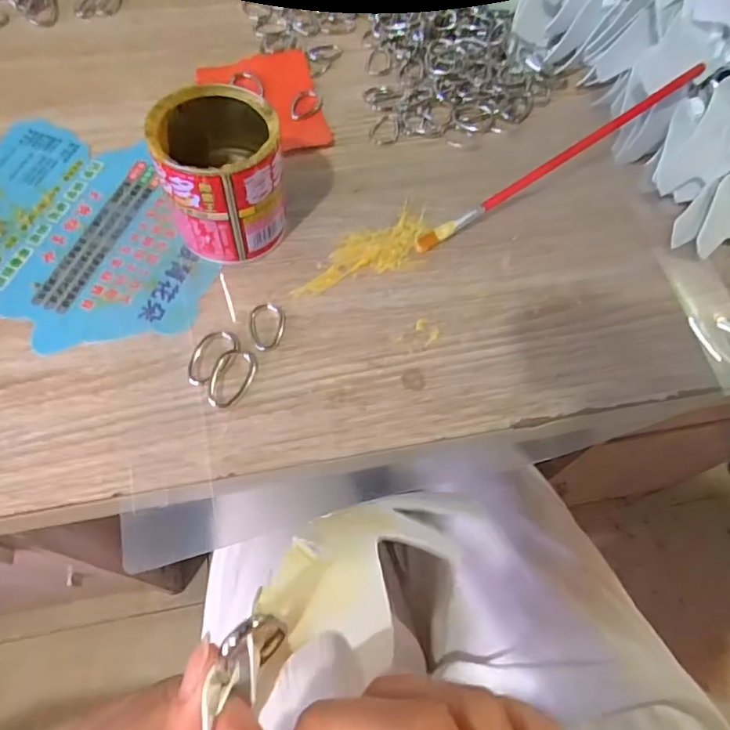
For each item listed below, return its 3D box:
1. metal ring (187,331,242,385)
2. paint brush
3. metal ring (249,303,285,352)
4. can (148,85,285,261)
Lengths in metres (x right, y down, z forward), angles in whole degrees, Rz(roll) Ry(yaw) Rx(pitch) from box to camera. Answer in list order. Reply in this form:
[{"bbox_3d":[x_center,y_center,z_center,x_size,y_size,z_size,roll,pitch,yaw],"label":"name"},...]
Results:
[{"bbox_3d":[-0.080,-0.004,0.284,0.020,0.005,0.034,28,65,11],"label":"metal ring"},{"bbox_3d":[0.114,-0.122,0.322,0.192,0.008,0.009,-32,68,2],"label":"paint brush"},{"bbox_3d":[-0.054,-0.021,0.296,0.020,0.004,0.029,-1,63,-3],"label":"metal ring"},{"bbox_3d":[-0.075,-0.101,0.296,0.060,0.071,0.060,1,63,-2],"label":"can"}]

